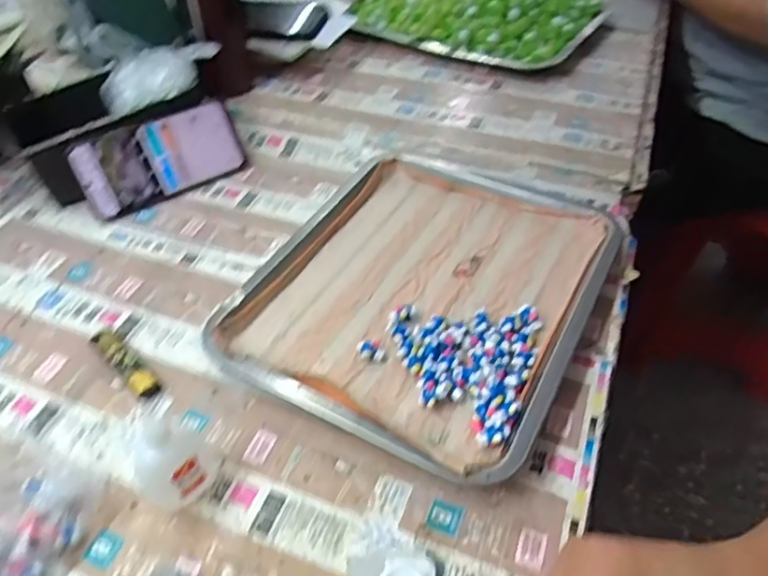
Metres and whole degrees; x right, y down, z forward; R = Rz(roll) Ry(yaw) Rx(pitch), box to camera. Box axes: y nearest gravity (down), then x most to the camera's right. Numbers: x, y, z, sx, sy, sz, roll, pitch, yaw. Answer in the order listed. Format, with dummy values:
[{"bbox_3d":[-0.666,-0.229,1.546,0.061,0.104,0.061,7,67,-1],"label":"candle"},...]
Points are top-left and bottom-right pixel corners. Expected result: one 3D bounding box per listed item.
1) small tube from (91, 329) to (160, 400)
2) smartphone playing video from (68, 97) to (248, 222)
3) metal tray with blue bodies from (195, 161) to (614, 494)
[{"bbox_3d":[-0.205,0.057,0.468,0.020,0.012,0.086,-36,55,-29],"label":"small tube"},{"bbox_3d":[-0.230,-0.136,0.616,0.162,0.082,0.010,-28,20,-24],"label":"smartphone playing video"},{"bbox_3d":[0.037,-0.004,0.512,0.262,0.030,0.311,22,50,21],"label":"metal tray with blue bodies"}]

